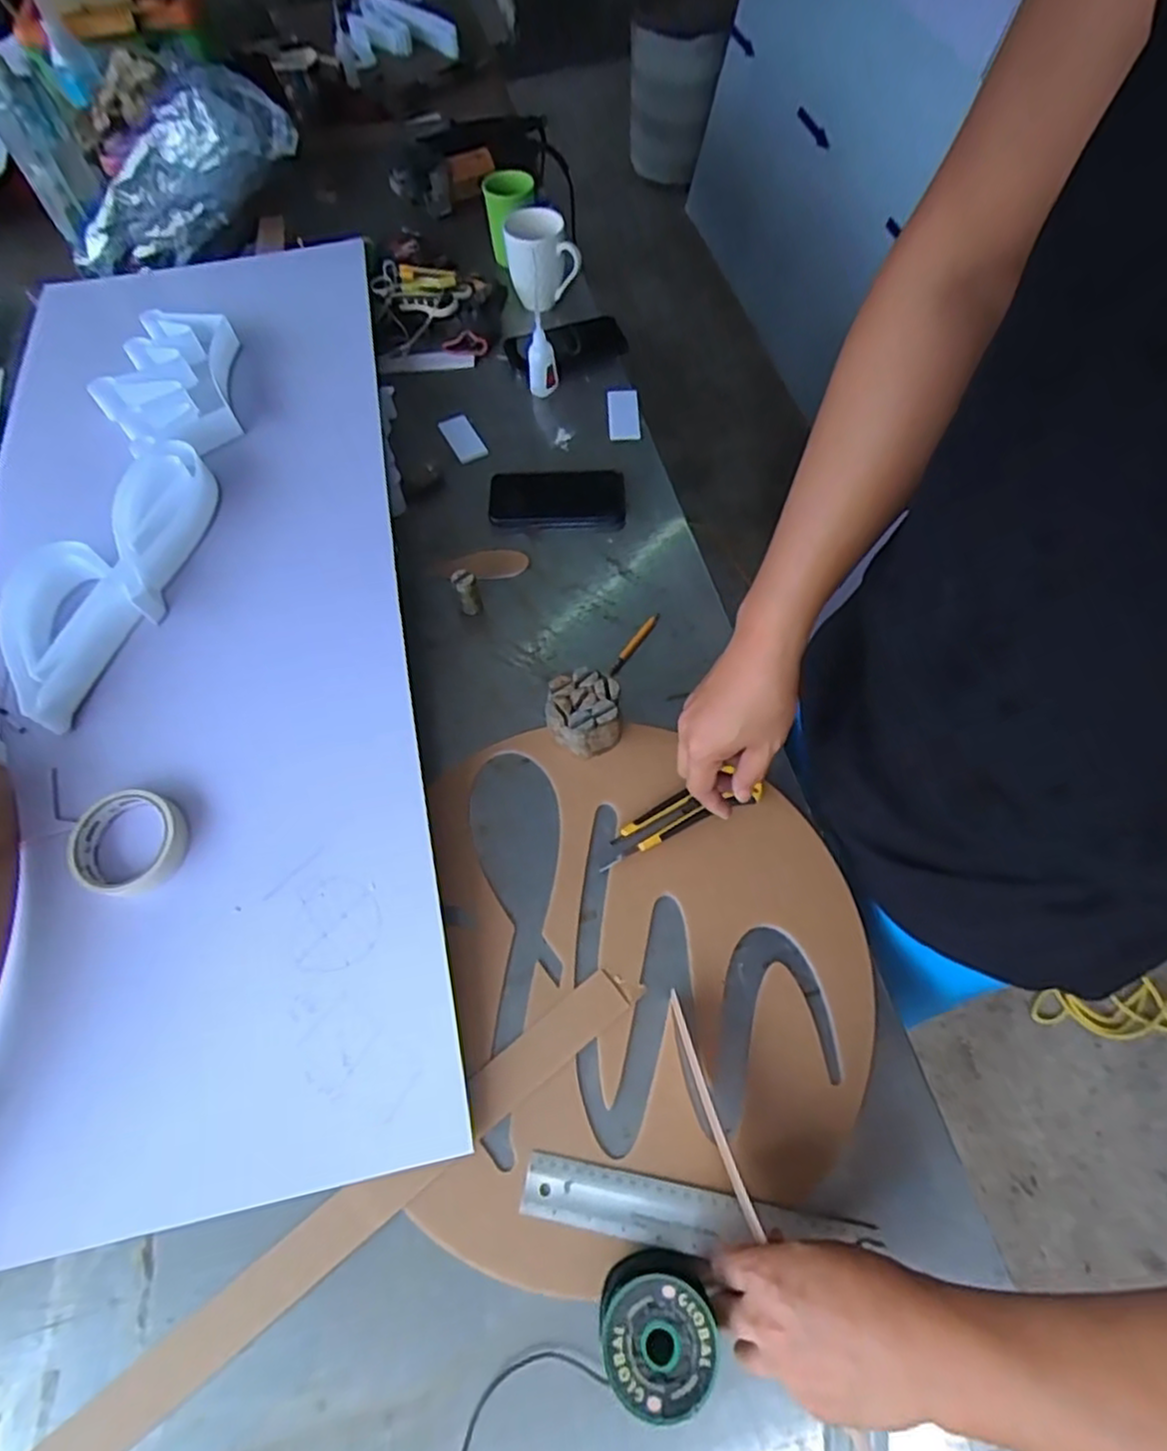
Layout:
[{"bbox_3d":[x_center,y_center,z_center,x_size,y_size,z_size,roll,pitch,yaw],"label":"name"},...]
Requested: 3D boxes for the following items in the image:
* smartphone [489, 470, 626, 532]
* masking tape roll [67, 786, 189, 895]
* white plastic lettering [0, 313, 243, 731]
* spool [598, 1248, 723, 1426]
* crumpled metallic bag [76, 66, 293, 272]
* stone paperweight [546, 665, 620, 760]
[{"bbox_3d":[-0.031,-0.275,0.824,0.160,0.011,0.094,2,63,4],"label":"smartphone"},{"bbox_3d":[-0.392,0.100,0.588,0.095,0.023,0.087,0,62,0],"label":"masking tape roll"},{"bbox_3d":[-0.506,-0.266,0.762,0.194,0.041,0.576,2,63,7],"label":"white plastic lettering"},{"bbox_3d":[0.048,0.388,0.440,0.068,0.061,0.068,-1,63,2],"label":"spool"},{"bbox_3d":[-0.588,-0.768,0.973,0.378,0.141,0.083,-28,62,18],"label":"crumpled metallic bag"},{"bbox_3d":[0.002,-0.013,0.665,0.074,0.048,0.076,-1,63,3],"label":"stone paperweight"}]

